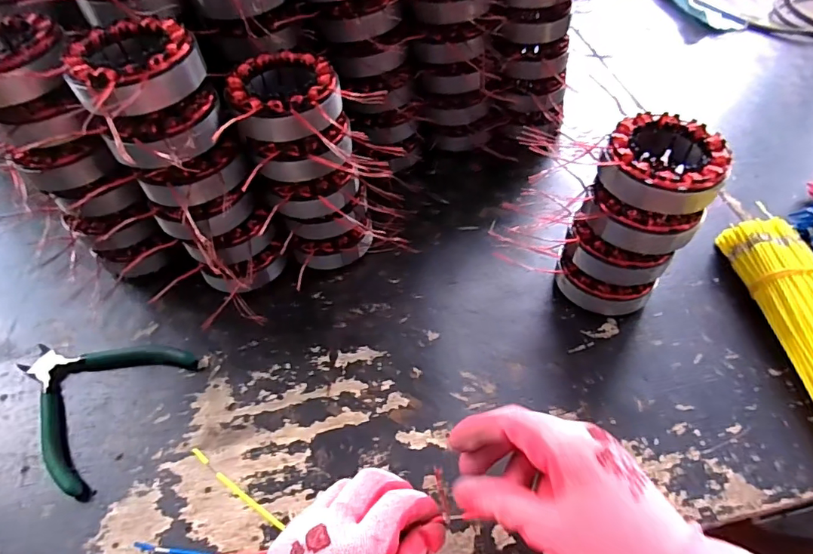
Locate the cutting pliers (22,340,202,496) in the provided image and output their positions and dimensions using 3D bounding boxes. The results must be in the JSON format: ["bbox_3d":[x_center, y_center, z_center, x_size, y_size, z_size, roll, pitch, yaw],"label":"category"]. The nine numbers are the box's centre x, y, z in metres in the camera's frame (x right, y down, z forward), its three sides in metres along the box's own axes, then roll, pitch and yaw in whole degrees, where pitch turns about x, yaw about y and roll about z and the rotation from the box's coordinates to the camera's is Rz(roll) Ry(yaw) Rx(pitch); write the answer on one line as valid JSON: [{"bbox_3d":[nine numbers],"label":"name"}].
[{"bbox_3d":[-0.272,0.092,0.408,0.133,0.013,0.127,23,57,19],"label":"cutting pliers"}]

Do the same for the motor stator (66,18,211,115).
[{"bbox_3d":[-0.195,-0.150,0.342,0.083,0.032,0.083,37,63,26],"label":"motor stator"}]

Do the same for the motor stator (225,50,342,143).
[{"bbox_3d":[-0.095,-0.142,0.378,0.083,0.028,0.094,-16,54,-9],"label":"motor stator"}]

